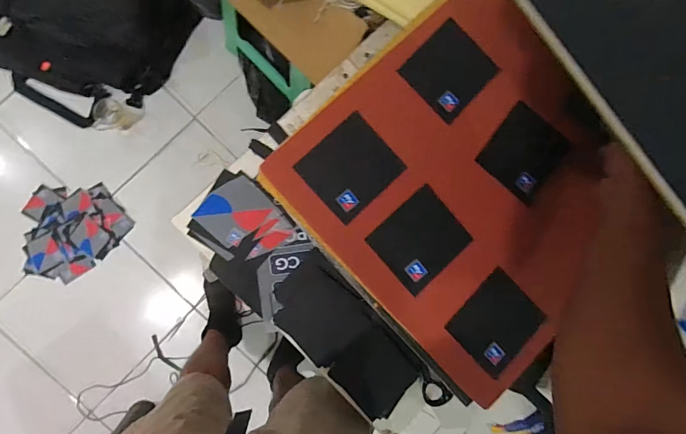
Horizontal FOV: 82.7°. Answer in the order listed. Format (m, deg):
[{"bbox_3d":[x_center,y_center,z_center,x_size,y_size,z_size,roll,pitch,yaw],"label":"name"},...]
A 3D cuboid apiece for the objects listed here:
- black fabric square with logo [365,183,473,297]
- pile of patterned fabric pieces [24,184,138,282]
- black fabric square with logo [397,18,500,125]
[{"bbox_3d":[0.091,0.026,0.457,0.100,0.009,0.089,-42,100,-9],"label":"black fabric square with logo"},{"bbox_3d":[-0.789,0.028,1.121,0.292,0.014,0.258,-36,93,-4],"label":"pile of patterned fabric pieces"},{"bbox_3d":[0.127,-0.175,0.468,0.087,0.011,0.092,44,84,-3],"label":"black fabric square with logo"}]

